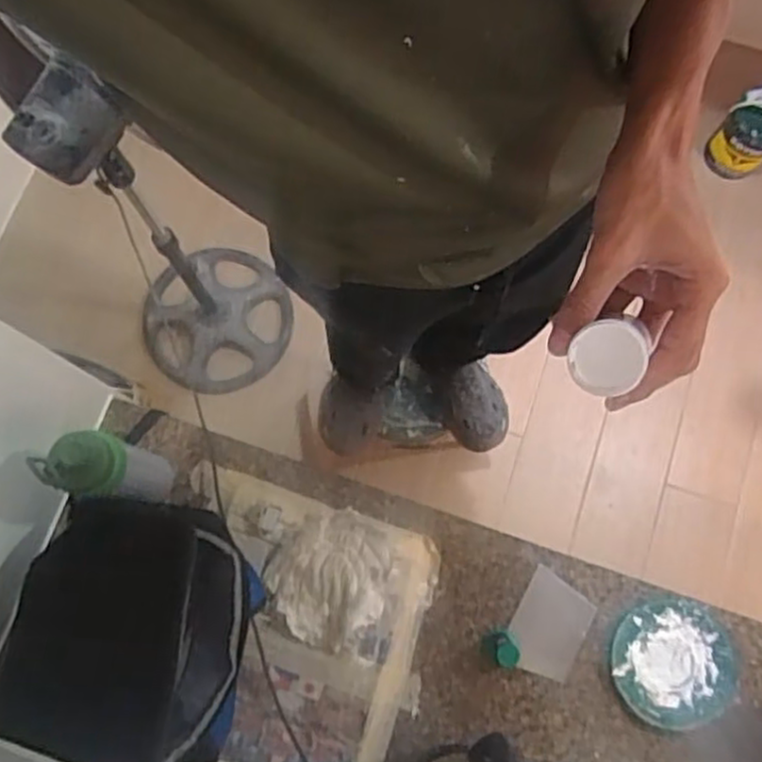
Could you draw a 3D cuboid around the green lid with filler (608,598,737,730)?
[{"bbox_3d":[0.409,0.394,1.004,0.164,0.023,0.165,0,77,-1],"label":"green lid with filler"}]

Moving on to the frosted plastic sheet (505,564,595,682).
[{"bbox_3d":[0.240,0.350,1.026,0.099,0.006,0.133,30,75,4],"label":"frosted plastic sheet"}]

